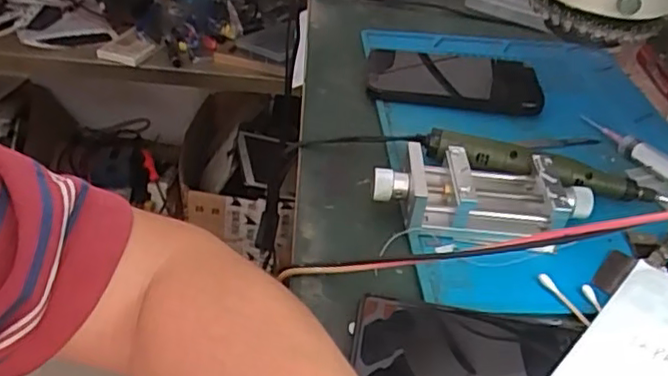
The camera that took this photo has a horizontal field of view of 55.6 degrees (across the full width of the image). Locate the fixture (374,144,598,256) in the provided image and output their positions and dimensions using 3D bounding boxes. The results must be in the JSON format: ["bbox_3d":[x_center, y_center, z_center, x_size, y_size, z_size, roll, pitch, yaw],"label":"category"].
[{"bbox_3d":[0.096,0.006,0.411,0.137,0.034,0.062,9,38,2],"label":"fixture"}]

